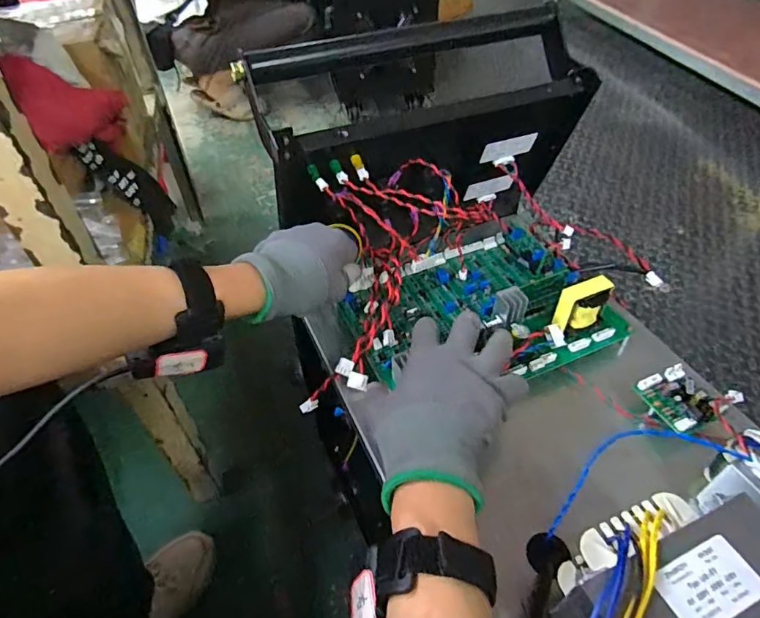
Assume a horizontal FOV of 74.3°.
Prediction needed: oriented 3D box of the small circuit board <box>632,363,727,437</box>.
[{"bbox_3d":[0.250,0.072,0.414,0.047,0.023,0.054,-18,48,-15],"label":"small circuit board"}]

